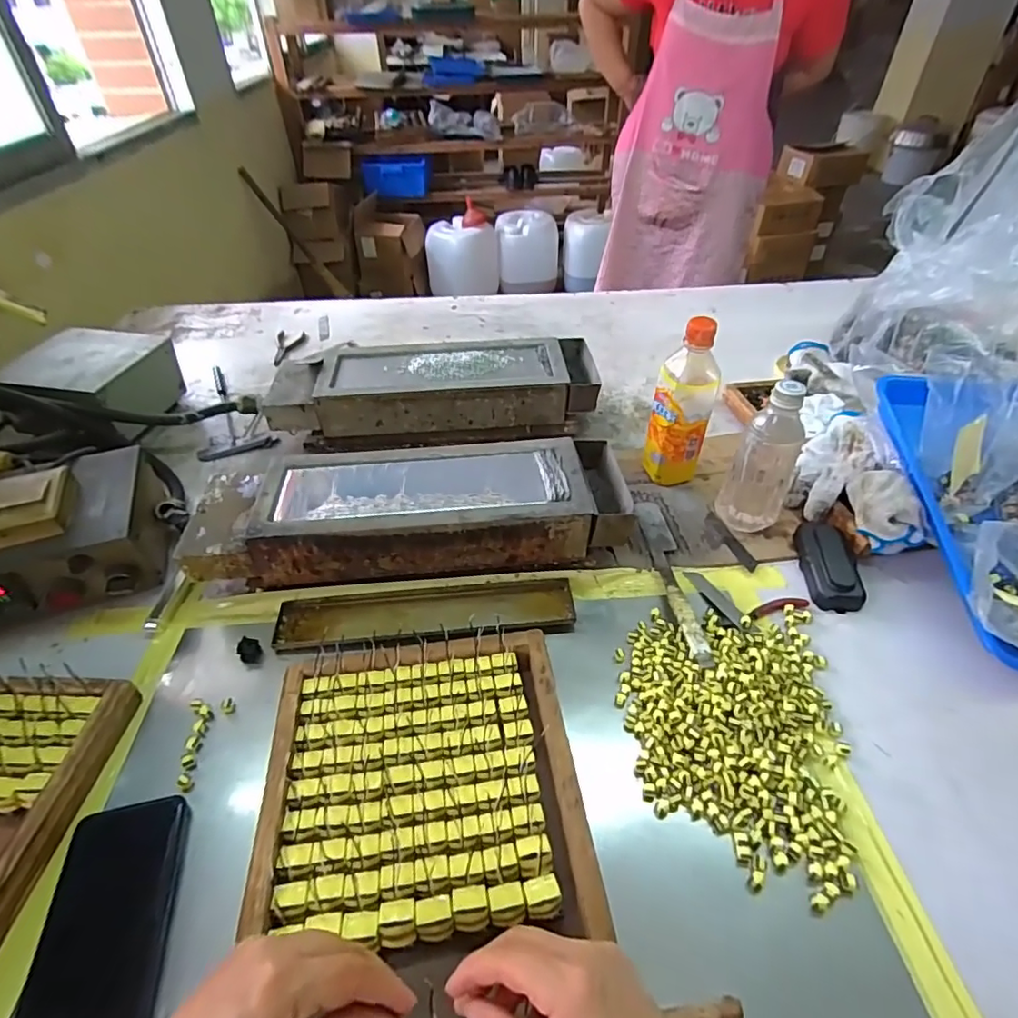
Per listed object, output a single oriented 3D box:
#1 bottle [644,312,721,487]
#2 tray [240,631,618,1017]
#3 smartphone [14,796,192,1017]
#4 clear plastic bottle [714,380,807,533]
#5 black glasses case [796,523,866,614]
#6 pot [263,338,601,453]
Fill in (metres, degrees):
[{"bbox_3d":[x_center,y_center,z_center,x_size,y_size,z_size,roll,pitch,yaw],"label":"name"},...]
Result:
[{"bbox_3d":[0.209,-0.121,0.664,0.070,0.217,0.068,15,47,16],"label":"bottle"},{"bbox_3d":[-0.055,0.246,0.371,0.229,0.055,0.351,-6,45,-5],"label":"tray"},{"bbox_3d":[-0.270,0.285,0.369,0.081,0.016,0.158,-10,45,-8],"label":"smartphone"},{"bbox_3d":[0.287,-0.057,0.607,0.068,0.177,0.080,23,50,23],"label":"clear plastic bottle"},{"bbox_3d":[0.346,0.057,0.595,0.050,0.027,0.110,5,45,6],"label":"black glasses case"},{"bbox_3d":[-0.102,-0.166,0.799,0.446,0.097,0.141,-6,45,-4],"label":"pot"}]

